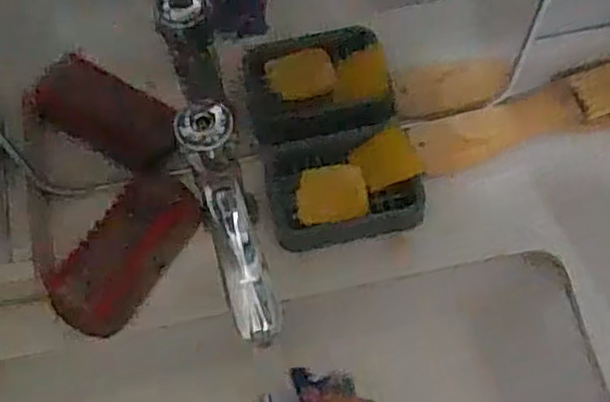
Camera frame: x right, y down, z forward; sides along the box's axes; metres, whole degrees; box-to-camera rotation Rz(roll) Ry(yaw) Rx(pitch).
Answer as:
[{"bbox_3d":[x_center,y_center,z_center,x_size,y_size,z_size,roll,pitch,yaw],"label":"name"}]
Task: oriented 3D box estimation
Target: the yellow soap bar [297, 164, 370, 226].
[{"bbox_3d":[0.021,-0.005,0.572,0.054,0.012,0.044,-7,68,-2],"label":"yellow soap bar"}]

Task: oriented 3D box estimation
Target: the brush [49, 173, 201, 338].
[{"bbox_3d":[-0.135,0.041,0.558,0.059,0.035,0.130,29,71,12],"label":"brush"}]

